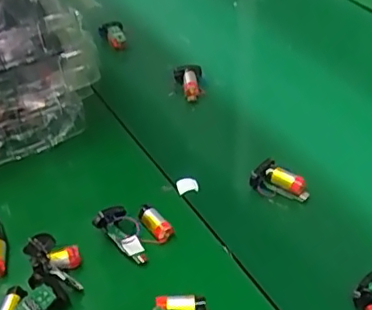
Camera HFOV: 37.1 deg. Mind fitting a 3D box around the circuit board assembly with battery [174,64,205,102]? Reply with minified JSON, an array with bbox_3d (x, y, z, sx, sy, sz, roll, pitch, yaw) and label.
[{"bbox_3d":[0.005,-0.087,0.646,0.032,0.025,0.046,-8,41,-4],"label":"circuit board assembly with battery"}]

